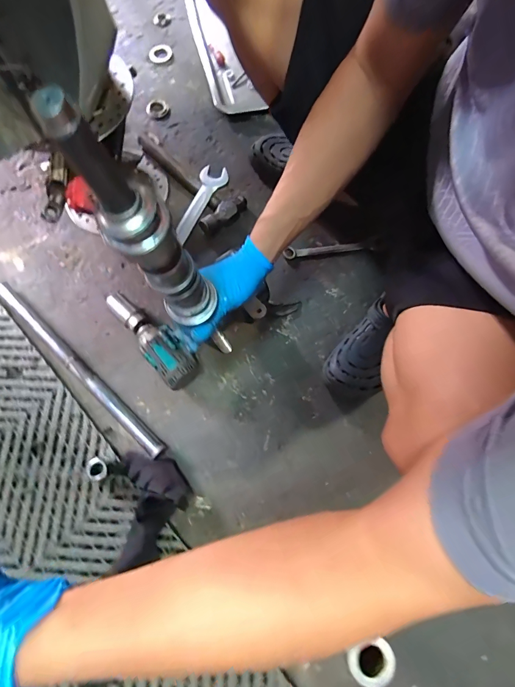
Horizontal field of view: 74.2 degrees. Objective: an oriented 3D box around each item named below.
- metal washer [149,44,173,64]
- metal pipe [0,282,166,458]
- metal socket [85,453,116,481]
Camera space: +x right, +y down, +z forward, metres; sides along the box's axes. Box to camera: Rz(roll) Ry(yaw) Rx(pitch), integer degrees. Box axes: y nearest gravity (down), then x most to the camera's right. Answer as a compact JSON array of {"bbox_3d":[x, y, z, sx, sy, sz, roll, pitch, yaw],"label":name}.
[{"bbox_3d":[-0.239,-0.716,0.842,0.056,0.006,0.058,-9,74,-2],"label":"metal washer"},{"bbox_3d":[-0.322,0.038,0.603,0.433,0.028,0.026,41,78,11],"label":"metal pipe"},{"bbox_3d":[-0.249,0.197,0.546,0.035,0.038,0.038,0,74,0],"label":"metal socket"}]

